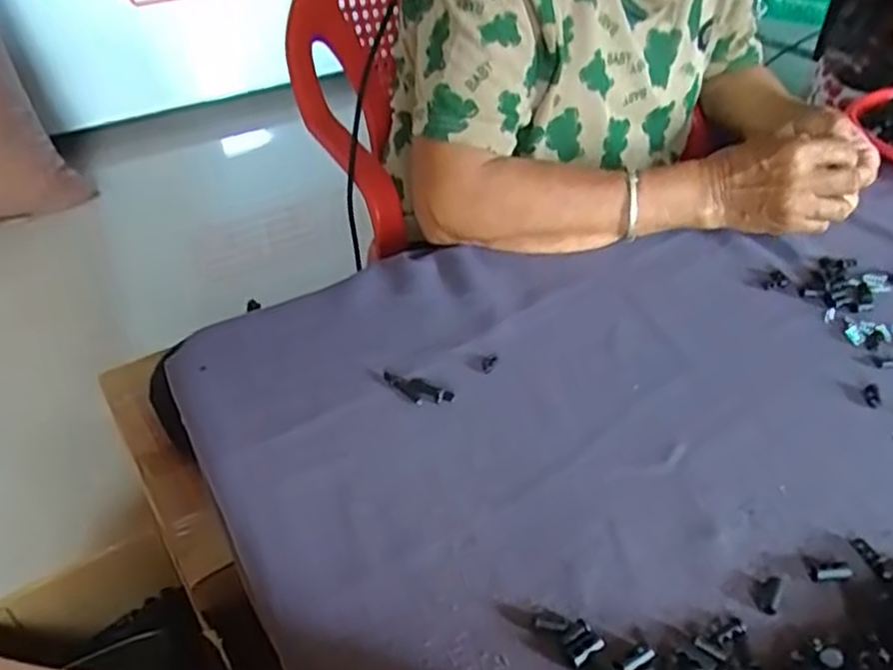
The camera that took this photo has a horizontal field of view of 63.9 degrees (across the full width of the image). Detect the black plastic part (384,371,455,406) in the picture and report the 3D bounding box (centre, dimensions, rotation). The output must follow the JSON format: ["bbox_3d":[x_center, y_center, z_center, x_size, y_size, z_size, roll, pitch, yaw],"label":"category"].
[{"bbox_3d":[-0.020,0.035,0.469,0.050,0.007,0.018,21,43,24],"label":"black plastic part"}]

